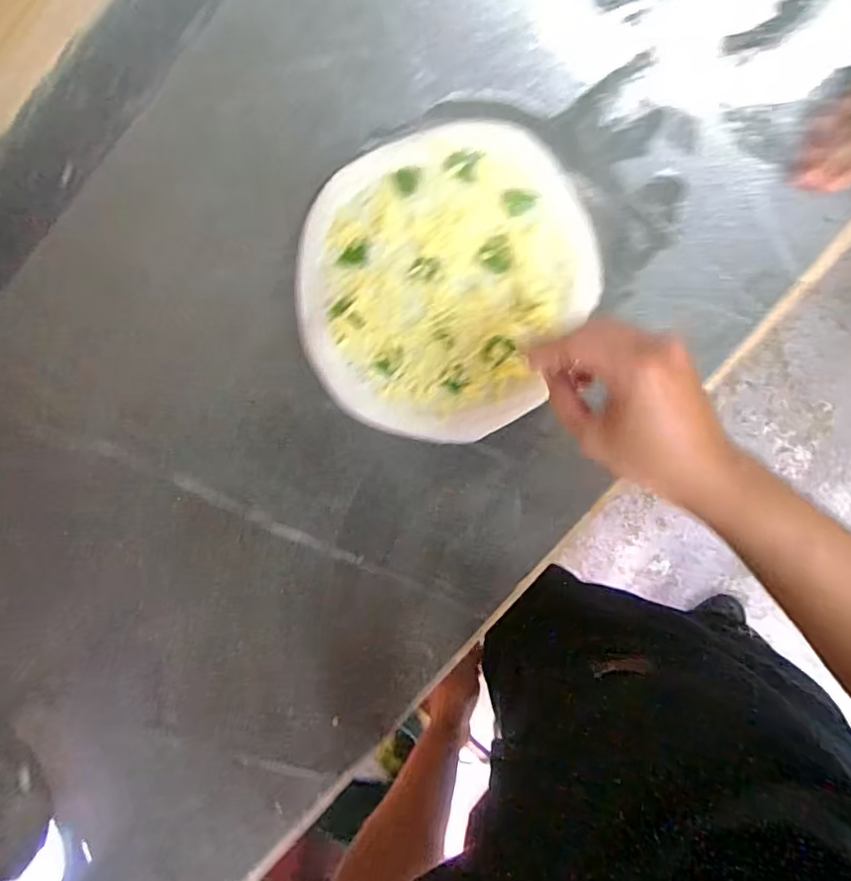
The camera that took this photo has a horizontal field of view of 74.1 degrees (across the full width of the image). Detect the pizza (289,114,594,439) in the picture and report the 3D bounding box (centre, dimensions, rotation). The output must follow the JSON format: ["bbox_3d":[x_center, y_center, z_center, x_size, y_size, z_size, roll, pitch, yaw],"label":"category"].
[{"bbox_3d":[0.013,-0.156,0.543,0.267,0.011,0.290,0,92,5],"label":"pizza"}]

